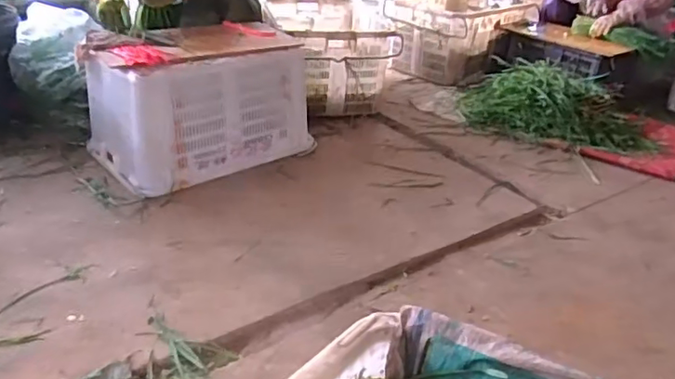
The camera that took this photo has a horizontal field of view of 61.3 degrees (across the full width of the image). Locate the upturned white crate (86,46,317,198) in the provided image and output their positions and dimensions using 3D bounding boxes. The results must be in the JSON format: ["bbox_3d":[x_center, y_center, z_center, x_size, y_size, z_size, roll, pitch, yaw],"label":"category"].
[{"bbox_3d":[-0.415,-0.278,1.850,0.688,0.350,0.372,-15,35,-33],"label":"upturned white crate"}]

